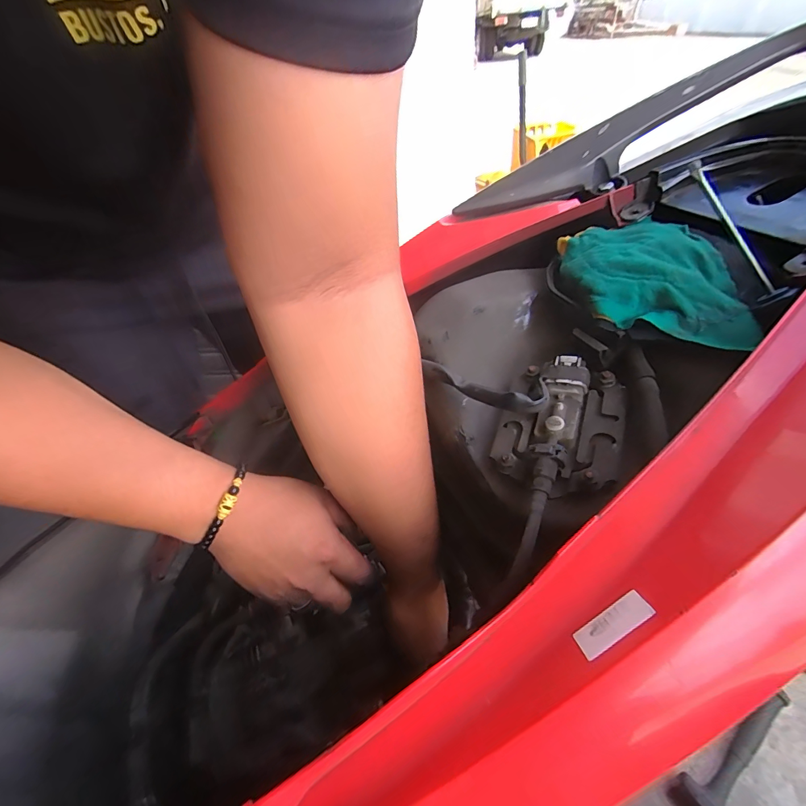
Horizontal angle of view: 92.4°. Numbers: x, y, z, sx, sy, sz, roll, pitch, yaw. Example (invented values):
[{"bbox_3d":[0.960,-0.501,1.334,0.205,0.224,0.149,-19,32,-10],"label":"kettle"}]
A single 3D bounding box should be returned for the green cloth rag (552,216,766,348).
[{"bbox_3d":[0.179,-0.095,0.283,0.093,0.030,0.146,-6,43,-2],"label":"green cloth rag"}]

